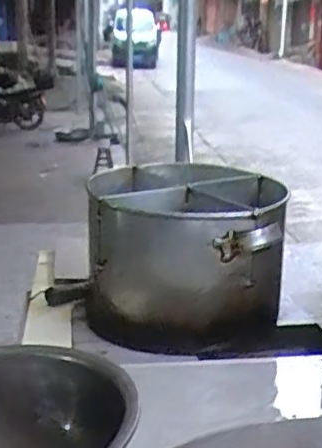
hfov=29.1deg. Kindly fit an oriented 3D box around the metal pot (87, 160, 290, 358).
[{"bbox_3d":[0.055,0.057,1.246,0.396,0.267,0.353,1,15,3],"label":"metal pot"}]

